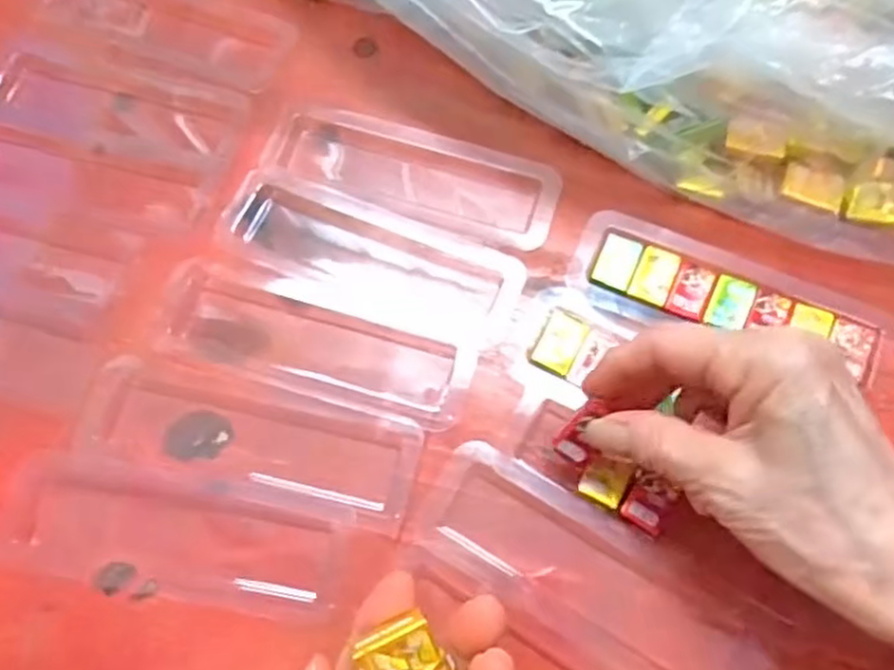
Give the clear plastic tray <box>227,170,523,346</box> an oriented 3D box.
[{"bbox_3d":[-0.035,-0.036,0.325,0.137,0.009,0.053,20,71,9],"label":"clear plastic tray"}]

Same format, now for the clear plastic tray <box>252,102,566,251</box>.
[{"bbox_3d":[-0.016,-0.080,0.340,0.139,0.008,0.046,18,71,8],"label":"clear plastic tray"}]

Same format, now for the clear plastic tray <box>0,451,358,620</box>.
[{"bbox_3d":[-0.107,0.080,0.284,0.137,0.012,0.045,10,70,5],"label":"clear plastic tray"}]

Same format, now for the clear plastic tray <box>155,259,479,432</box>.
[{"bbox_3d":[-0.057,0.003,0.310,0.136,0.009,0.044,15,71,7],"label":"clear plastic tray"}]

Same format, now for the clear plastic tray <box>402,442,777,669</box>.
[{"bbox_3d":[0.045,0.114,0.270,0.139,0.012,0.086,33,74,13],"label":"clear plastic tray"}]

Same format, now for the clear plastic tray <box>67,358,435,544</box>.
[{"bbox_3d":[-0.081,0.043,0.296,0.139,0.010,0.047,13,71,6],"label":"clear plastic tray"}]

